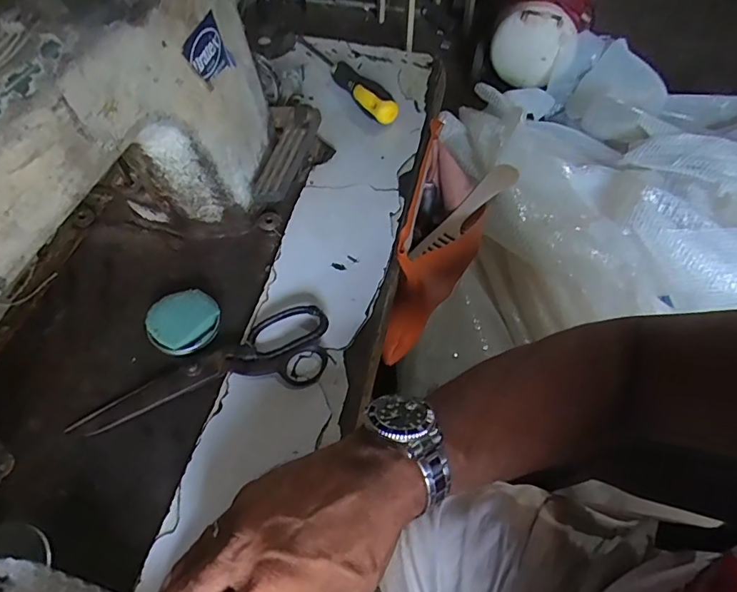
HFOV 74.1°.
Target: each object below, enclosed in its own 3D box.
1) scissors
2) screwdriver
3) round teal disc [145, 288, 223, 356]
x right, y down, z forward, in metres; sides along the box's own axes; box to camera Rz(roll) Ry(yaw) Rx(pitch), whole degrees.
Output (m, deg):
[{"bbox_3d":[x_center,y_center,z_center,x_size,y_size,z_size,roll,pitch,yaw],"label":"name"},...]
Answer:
[{"bbox_3d":[-0.121,0.056,0.362,0.188,0.012,0.057,-15,58,-9],"label":"scissors"},{"bbox_3d":[-0.033,-0.259,0.557,0.025,0.032,0.202,-28,61,-17],"label":"screwdriver"},{"bbox_3d":[-0.146,0.021,0.390,0.054,0.014,0.051,0,57,0],"label":"round teal disc"}]

